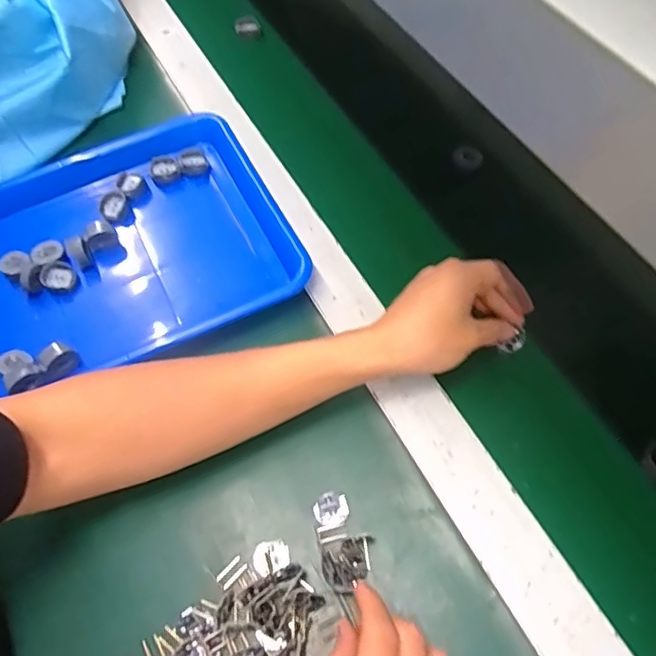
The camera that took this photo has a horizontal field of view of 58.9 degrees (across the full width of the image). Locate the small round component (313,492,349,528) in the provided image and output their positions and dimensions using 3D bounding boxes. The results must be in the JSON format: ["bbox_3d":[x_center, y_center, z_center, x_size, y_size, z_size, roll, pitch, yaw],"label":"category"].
[{"bbox_3d":[0.003,0.127,0.409,0.024,0.004,0.023,-1,59,2],"label":"small round component"}]

